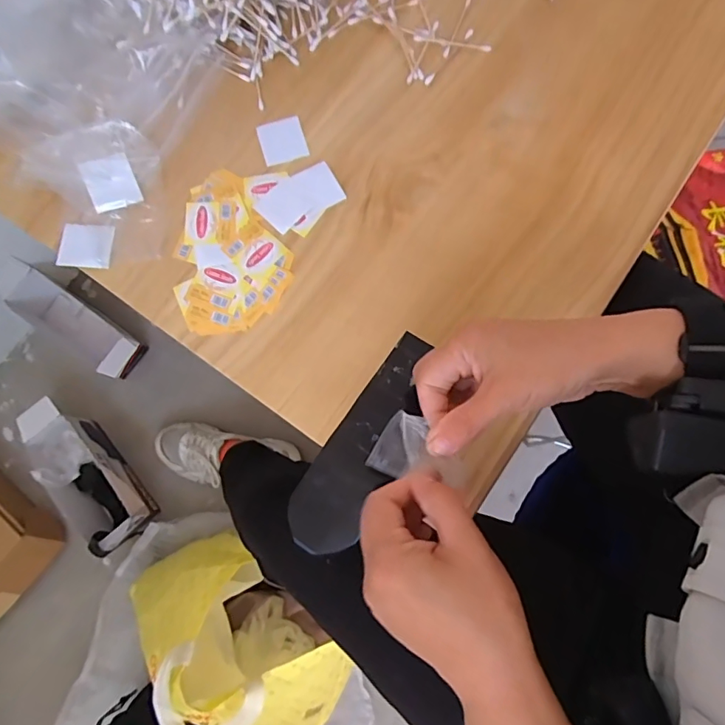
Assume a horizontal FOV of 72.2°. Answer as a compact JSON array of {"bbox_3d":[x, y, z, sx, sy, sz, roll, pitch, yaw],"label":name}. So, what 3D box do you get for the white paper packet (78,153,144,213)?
[{"bbox_3d":[-0.214,-0.154,0.424,0.039,0.005,0.044,-23,97,-18],"label":"white paper packet"}]

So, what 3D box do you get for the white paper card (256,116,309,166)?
[{"bbox_3d":[-0.071,-0.197,0.439,0.038,0.004,0.041,-17,77,-2],"label":"white paper card"}]

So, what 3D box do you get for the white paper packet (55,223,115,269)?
[{"bbox_3d":[-0.235,-0.100,0.422,0.043,0.005,0.039,5,77,3],"label":"white paper packet"}]

